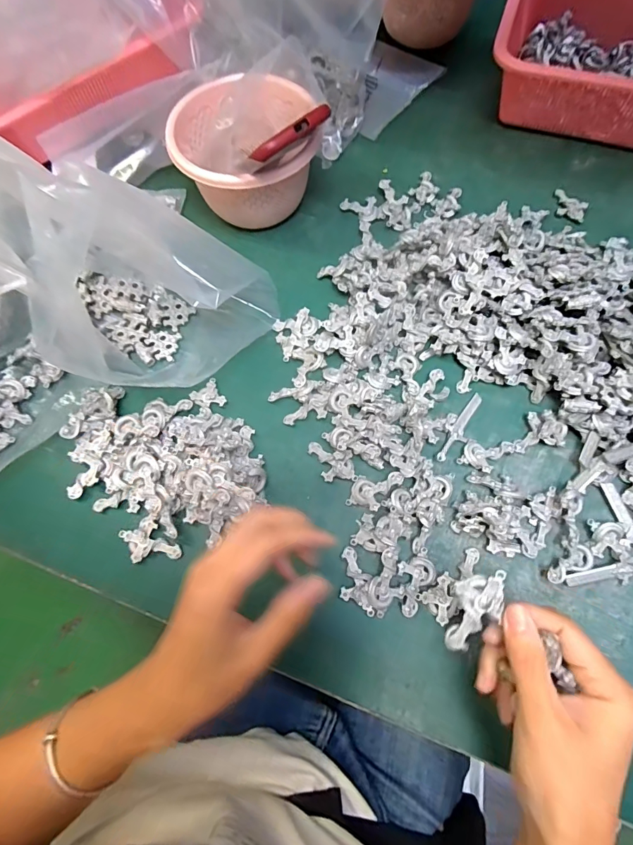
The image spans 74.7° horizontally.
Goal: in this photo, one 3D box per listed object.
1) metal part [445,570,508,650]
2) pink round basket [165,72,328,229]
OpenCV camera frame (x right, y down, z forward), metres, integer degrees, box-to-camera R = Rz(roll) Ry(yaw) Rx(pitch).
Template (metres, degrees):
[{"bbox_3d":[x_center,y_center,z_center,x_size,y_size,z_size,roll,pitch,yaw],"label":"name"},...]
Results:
[{"bbox_3d":[0.090,0.107,0.239,0.024,0.007,0.052,30,91,11],"label":"metal part"},{"bbox_3d":[-0.076,-0.272,0.434,0.134,0.098,0.130,-1,71,2],"label":"pink round basket"}]

